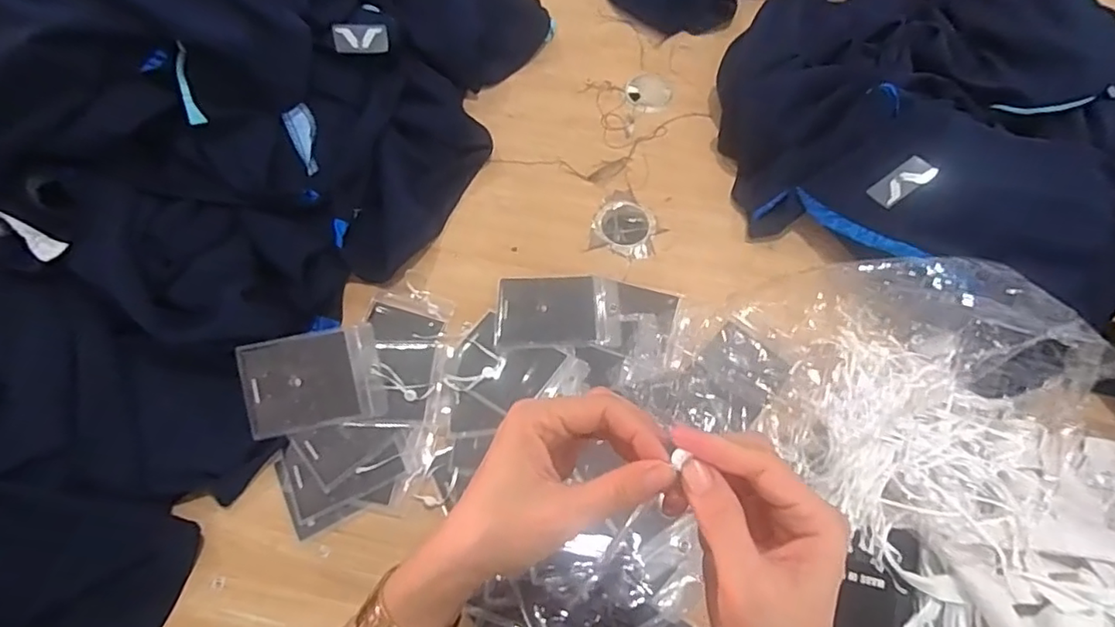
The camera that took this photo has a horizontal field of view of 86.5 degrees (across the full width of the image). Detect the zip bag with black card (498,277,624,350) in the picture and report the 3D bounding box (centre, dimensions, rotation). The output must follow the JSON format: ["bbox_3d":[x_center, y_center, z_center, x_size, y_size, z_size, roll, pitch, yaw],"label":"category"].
[{"bbox_3d":[0.001,-0.003,0.622,0.128,0.010,0.083,0,67,1],"label":"zip bag with black card"}]

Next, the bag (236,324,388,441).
[{"bbox_3d":[-0.236,0.064,0.573,0.127,0.010,0.089,-10,86,-6],"label":"bag"}]

